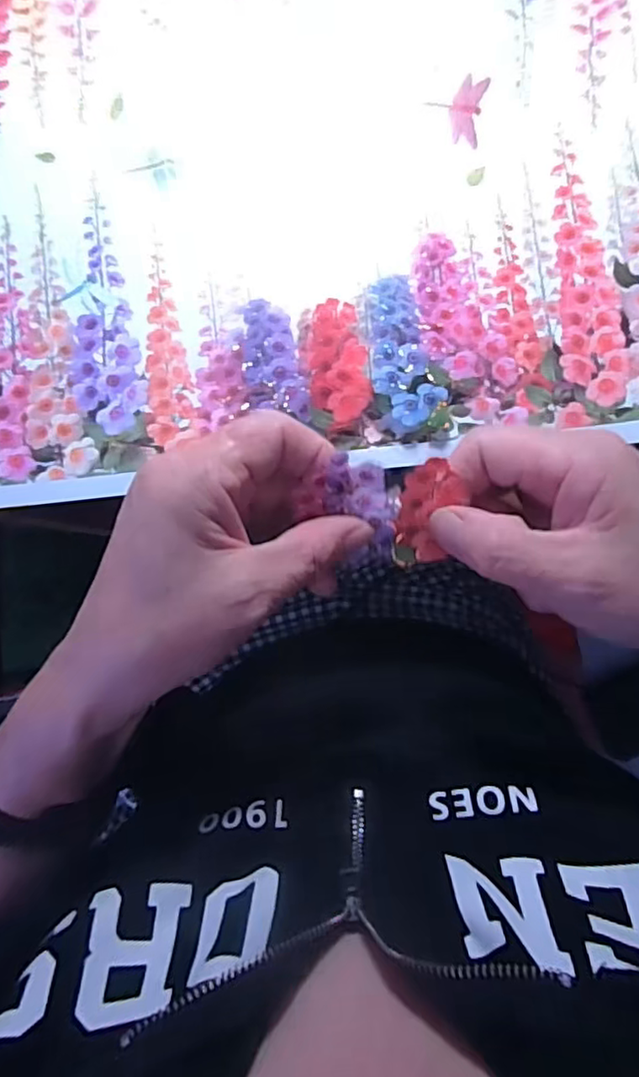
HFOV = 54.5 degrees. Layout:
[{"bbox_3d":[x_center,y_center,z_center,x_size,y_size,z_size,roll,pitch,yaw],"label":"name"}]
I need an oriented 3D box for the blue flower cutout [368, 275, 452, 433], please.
[{"bbox_3d":[0.039,-0.088,0.300,0.032,0.008,0.076,-16,83,-9],"label":"blue flower cutout"}]

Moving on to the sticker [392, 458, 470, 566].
[{"bbox_3d":[0.042,-0.009,0.239,0.024,0.004,0.044,11,118,0],"label":"sticker"}]

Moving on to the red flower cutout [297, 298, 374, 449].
[{"bbox_3d":[0.008,-0.079,0.295,0.030,0.004,0.067,-11,86,-2],"label":"red flower cutout"}]

